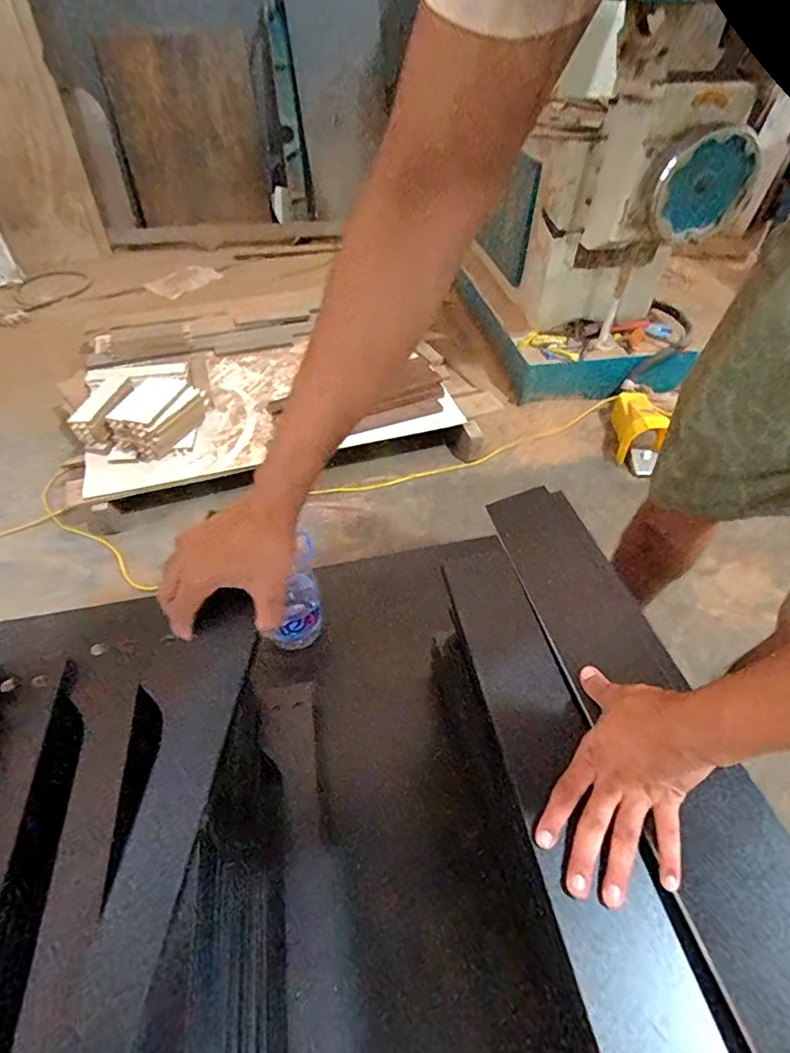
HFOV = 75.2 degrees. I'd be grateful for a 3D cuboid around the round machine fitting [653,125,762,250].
[{"bbox_3d":[0.757,-0.826,1.236,0.275,0.229,0.061,-33,49,6],"label":"round machine fitting"}]

